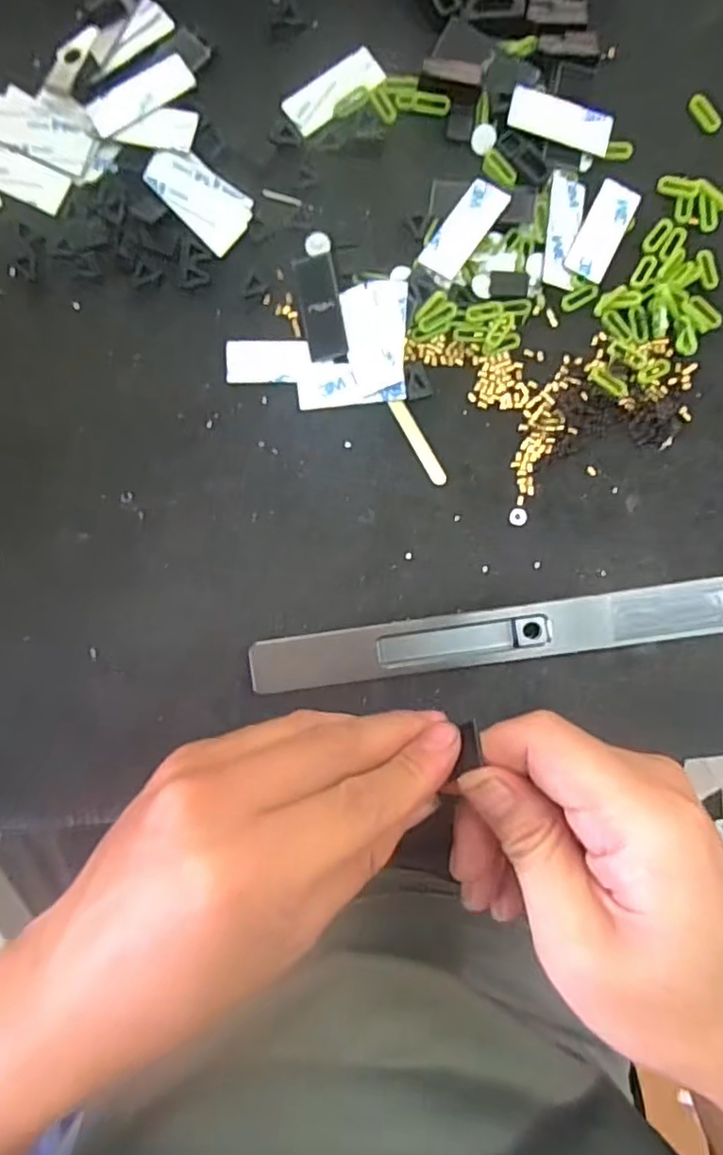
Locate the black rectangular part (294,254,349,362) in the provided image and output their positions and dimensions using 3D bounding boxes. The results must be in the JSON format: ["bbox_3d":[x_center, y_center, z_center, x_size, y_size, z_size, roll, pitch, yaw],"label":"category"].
[{"bbox_3d":[-0.019,-0.130,0.297,0.019,0.004,0.050,-11,89,-3],"label":"black rectangular part"}]

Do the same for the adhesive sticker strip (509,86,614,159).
[{"bbox_3d":[0.096,-0.219,0.300,0.051,0.004,0.019,13,98,-7],"label":"adhesive sticker strip"}]

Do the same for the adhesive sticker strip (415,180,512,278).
[{"bbox_3d":[0.049,-0.167,0.299,0.019,0.007,0.049,35,88,-1],"label":"adhesive sticker strip"}]

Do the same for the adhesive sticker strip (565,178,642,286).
[{"bbox_3d":[0.118,-0.169,0.303,0.020,0.004,0.052,27,88,-2],"label":"adhesive sticker strip"}]

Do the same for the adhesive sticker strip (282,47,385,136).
[{"bbox_3d":[-0.013,-0.237,0.302,0.052,0.004,0.020,-37,91,-3],"label":"adhesive sticker strip"}]

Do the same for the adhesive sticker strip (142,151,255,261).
[{"bbox_3d":[-0.076,-0.180,0.293,0.052,0.004,0.028,44,91,-4],"label":"adhesive sticker strip"}]

